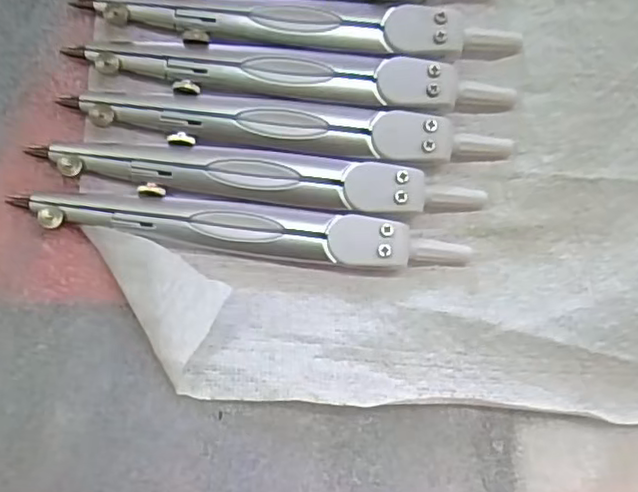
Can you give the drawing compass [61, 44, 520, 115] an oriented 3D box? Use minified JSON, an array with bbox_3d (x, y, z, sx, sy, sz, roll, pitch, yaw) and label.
[{"bbox_3d":[-0.004,-0.049,0.187,0.126,0.005,0.015,2,86,-5],"label":"drawing compass"}]

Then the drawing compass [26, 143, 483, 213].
[{"bbox_3d":[-0.015,-0.020,0.184,0.126,0.006,0.015,5,85,-5],"label":"drawing compass"}]

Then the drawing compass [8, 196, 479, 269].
[{"bbox_3d":[-0.020,-0.005,0.182,0.125,0.006,0.014,7,85,-4],"label":"drawing compass"}]

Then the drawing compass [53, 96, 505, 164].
[{"bbox_3d":[-0.007,-0.035,0.186,0.125,0.005,0.015,4,85,-5],"label":"drawing compass"}]

